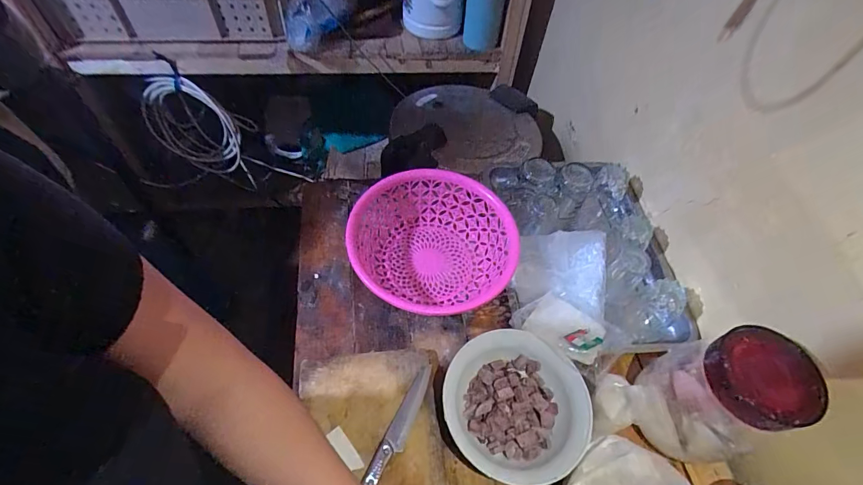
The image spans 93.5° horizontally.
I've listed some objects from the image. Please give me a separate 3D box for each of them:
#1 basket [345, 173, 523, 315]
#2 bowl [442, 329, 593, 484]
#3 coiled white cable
[{"bbox_3d":[0.001,0.007,0.663,0.258,0.084,0.253,2,55,-4],"label":"basket"},{"bbox_3d":[0.108,0.214,0.534,0.182,0.049,0.179,2,55,-4],"label":"bowl"},{"bbox_3d":[-0.777,-0.380,1.304,0.353,0.301,0.093,22,56,10],"label":"coiled white cable"}]

